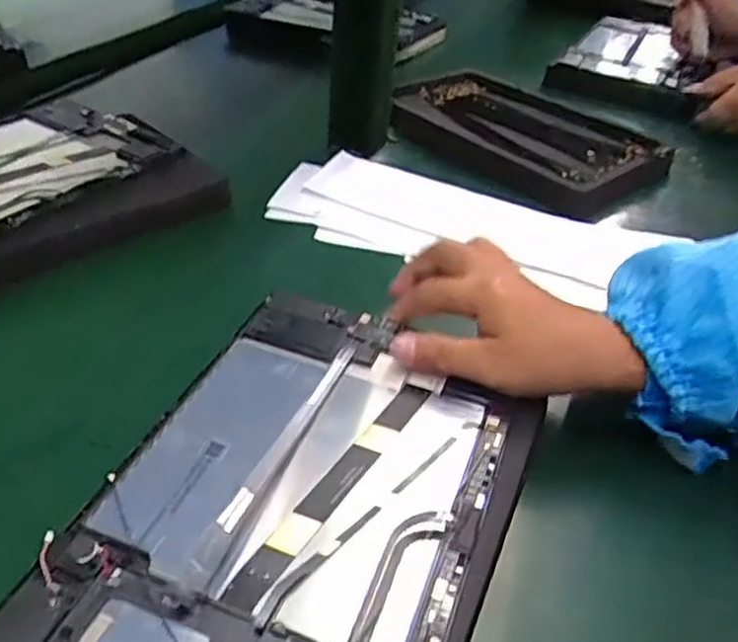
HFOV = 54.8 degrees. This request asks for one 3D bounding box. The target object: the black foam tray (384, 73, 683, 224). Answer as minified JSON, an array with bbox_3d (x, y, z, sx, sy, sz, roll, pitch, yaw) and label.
[{"bbox_3d":[0.137,-0.170,0.647,0.185,0.031,0.245,-24,47,-33],"label":"black foam tray"}]

